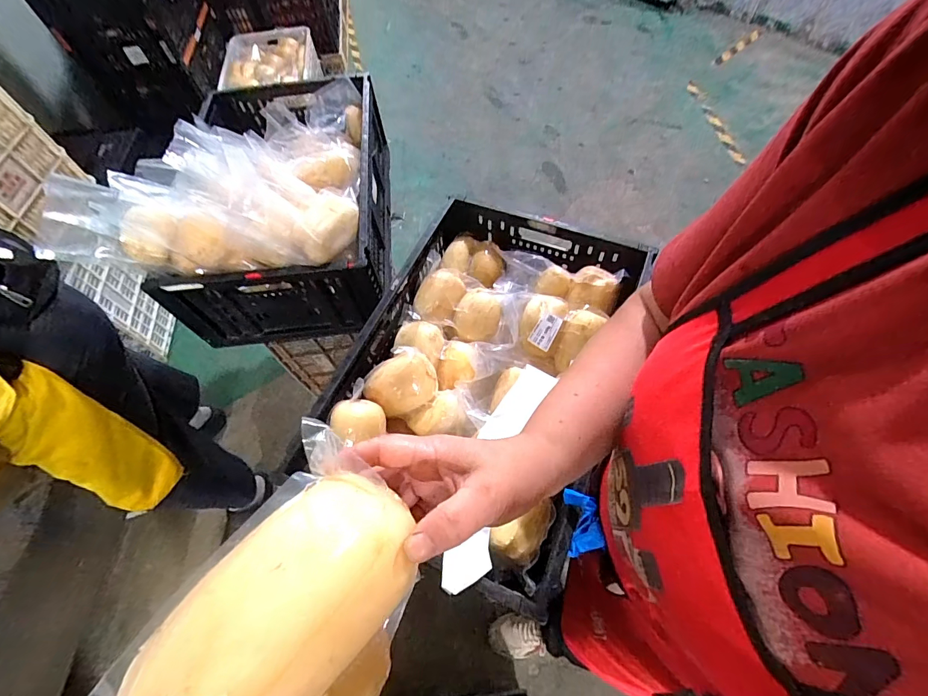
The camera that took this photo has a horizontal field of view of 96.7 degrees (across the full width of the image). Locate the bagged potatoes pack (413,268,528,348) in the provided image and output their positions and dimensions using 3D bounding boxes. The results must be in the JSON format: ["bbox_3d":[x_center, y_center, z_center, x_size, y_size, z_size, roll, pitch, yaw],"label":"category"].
[{"bbox_3d":[0.011,-0.077,0.752,0.203,0.065,0.115,23,66,15],"label":"bagged potatoes pack"}]

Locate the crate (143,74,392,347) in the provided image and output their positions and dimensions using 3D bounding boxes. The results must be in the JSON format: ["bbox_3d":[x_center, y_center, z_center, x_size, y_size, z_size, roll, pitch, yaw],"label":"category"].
[{"bbox_3d":[-0.386,-0.351,0.894,0.395,0.344,0.563,-5,62,1],"label":"crate"}]

